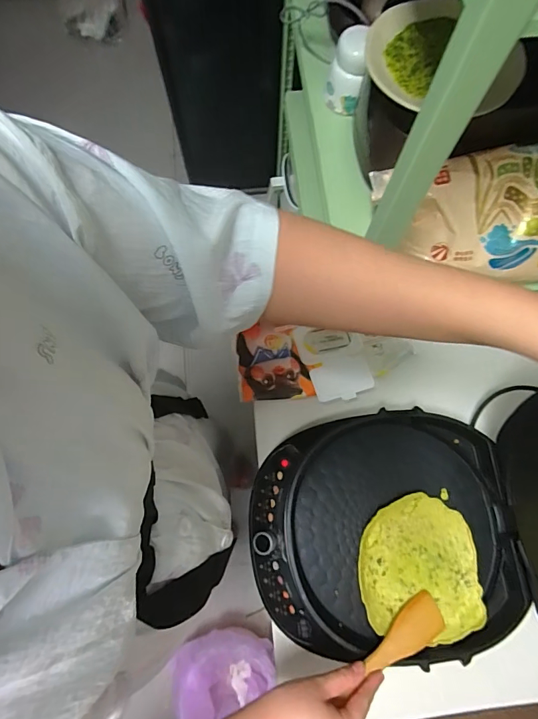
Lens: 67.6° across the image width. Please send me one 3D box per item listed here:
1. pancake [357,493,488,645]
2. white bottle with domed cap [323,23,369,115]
[{"bbox_3d":[0.189,0.262,0.513,0.146,0.017,0.161,-1,74,-1],"label":"pancake"},{"bbox_3d":[0.138,-0.511,0.730,0.062,0.131,0.067,11,75,2],"label":"white bottle with domed cap"}]

